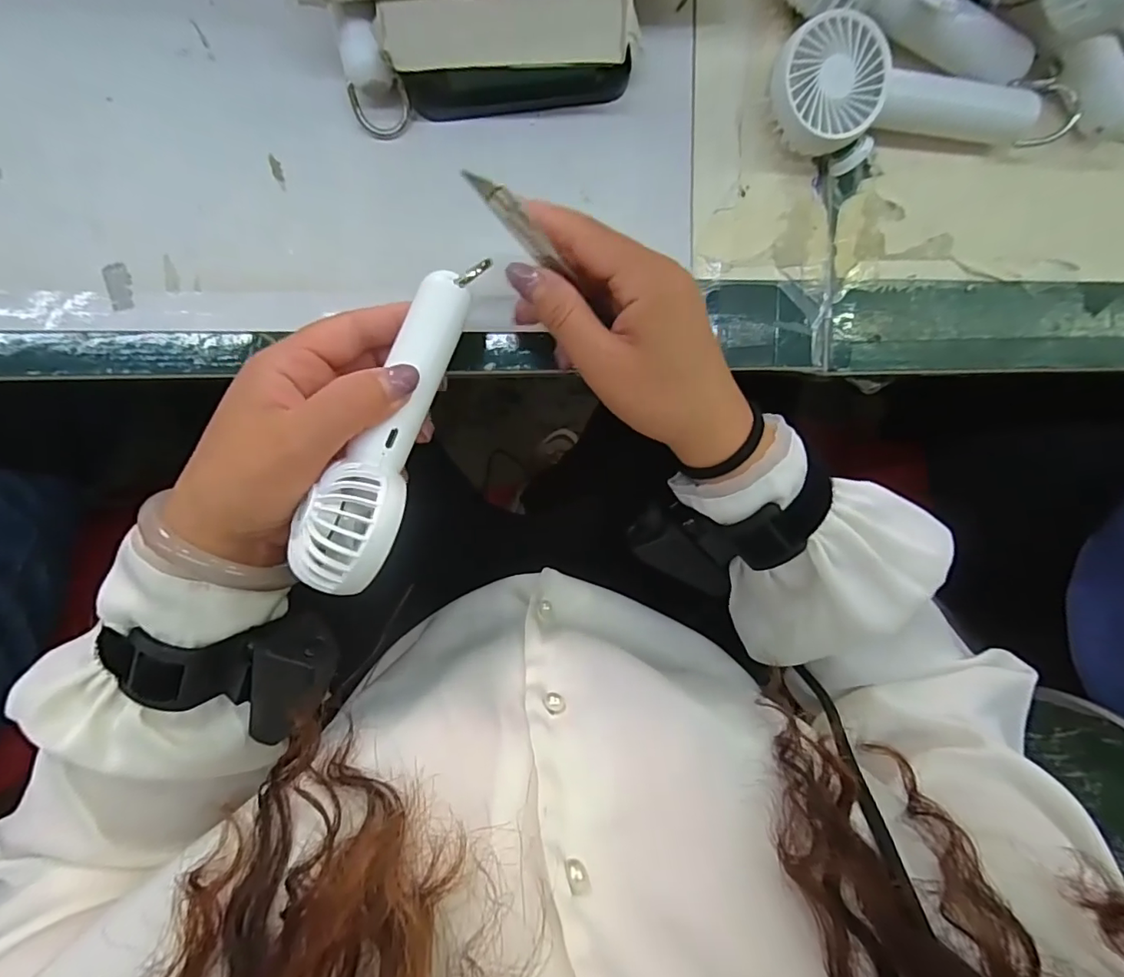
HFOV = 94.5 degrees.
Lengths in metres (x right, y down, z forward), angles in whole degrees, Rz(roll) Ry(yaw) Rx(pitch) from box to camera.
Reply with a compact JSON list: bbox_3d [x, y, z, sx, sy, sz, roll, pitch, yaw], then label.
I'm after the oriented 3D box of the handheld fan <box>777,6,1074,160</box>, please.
[{"bbox_3d":[0.187,-0.211,0.275,0.163,0.033,0.055,-6,96,-3],"label":"handheld fan"}]

